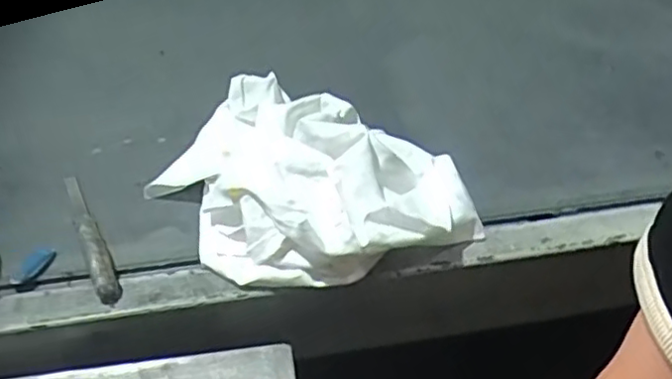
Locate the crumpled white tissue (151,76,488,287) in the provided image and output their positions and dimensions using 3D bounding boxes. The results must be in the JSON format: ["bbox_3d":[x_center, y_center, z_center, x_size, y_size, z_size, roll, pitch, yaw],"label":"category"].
[{"bbox_3d":[-0.029,-0.017,0.550,0.204,0.075,0.261,-25,42,-31],"label":"crumpled white tissue"}]

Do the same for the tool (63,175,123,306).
[{"bbox_3d":[-0.198,0.030,0.536,0.018,0.016,0.184,-16,38,-21],"label":"tool"}]

